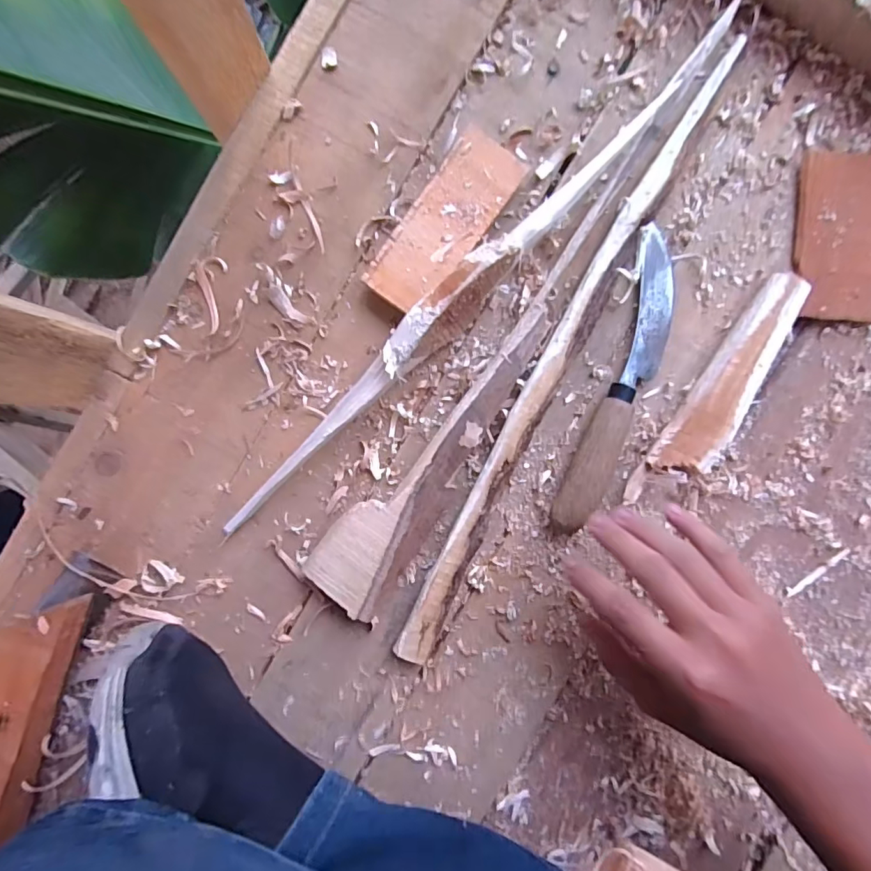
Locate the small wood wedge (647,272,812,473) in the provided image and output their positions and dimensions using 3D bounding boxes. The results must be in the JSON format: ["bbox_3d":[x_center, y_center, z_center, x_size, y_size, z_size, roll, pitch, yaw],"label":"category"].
[{"bbox_3d":[0.189,-0.037,0.327,0.036,0.020,0.140,32,91,-1],"label":"small wood wedge"}]

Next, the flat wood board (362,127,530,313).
[{"bbox_3d":[0.007,-0.131,0.321,0.046,0.016,0.115,35,91,-1],"label":"flat wood board"}]

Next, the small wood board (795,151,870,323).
[{"bbox_3d":[0.265,-0.129,0.329,0.061,0.011,0.104,0,91,0],"label":"small wood board"}]

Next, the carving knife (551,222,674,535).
[{"bbox_3d":[0.122,-0.034,0.326,0.037,0.021,0.199,19,91,-1],"label":"carving knife"}]

